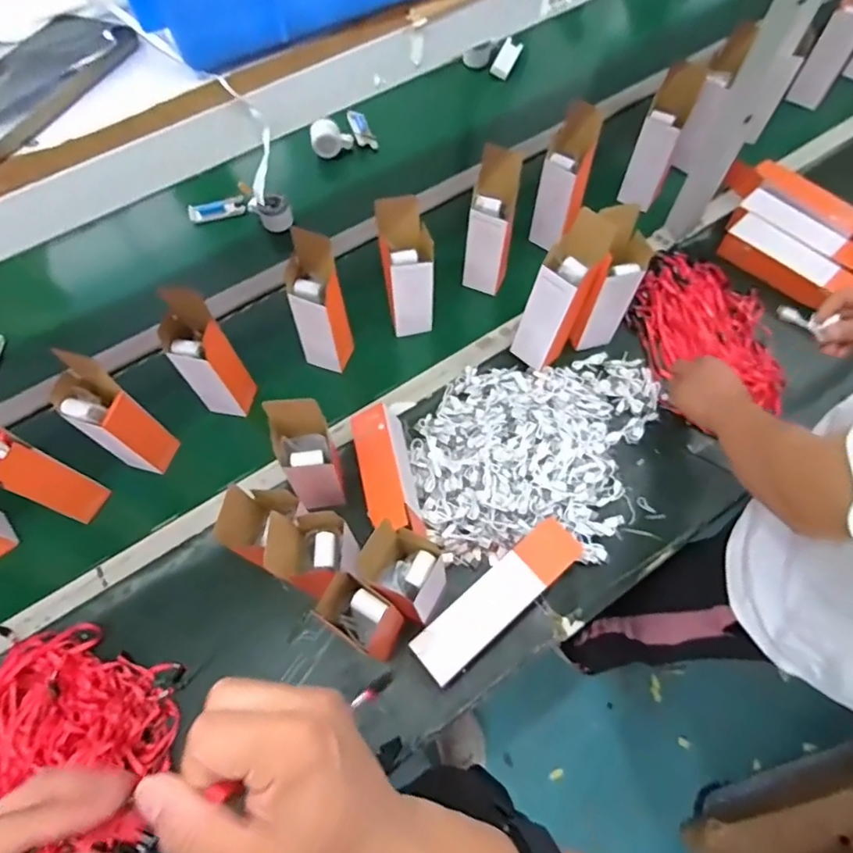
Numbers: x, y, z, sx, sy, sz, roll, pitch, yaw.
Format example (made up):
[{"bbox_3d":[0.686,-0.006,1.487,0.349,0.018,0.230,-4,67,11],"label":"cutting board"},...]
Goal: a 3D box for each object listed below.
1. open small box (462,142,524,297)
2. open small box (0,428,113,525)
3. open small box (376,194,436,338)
[{"bbox_3d":[0.105,-0.324,0.900,0.074,0.219,0.072,12,65,6],"label":"open small box"},{"bbox_3d":[-0.534,0.066,0.754,0.089,0.191,0.061,24,67,12],"label":"open small box"},{"bbox_3d":[-0.029,-0.239,0.857,0.075,0.219,0.076,-9,65,-4],"label":"open small box"}]

